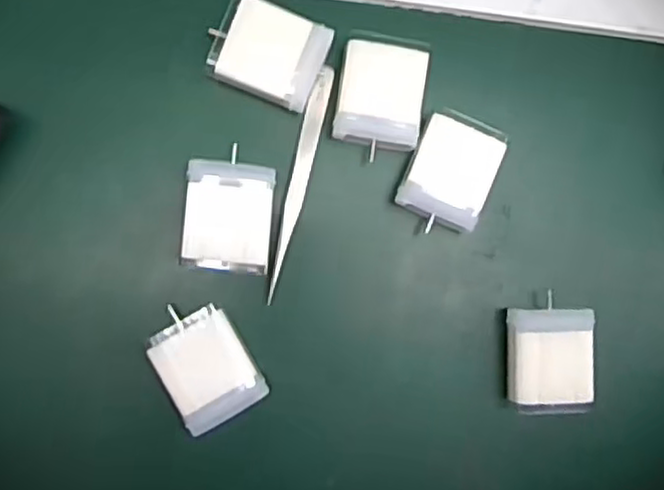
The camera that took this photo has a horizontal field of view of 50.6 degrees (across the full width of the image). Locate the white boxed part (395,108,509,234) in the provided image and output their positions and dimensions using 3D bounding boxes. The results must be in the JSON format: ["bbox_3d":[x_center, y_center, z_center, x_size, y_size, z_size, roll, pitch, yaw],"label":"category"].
[{"bbox_3d":[0.059,-0.037,0.352,0.040,0.019,0.053,23,86,-5],"label":"white boxed part"}]

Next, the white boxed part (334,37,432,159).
[{"bbox_3d":[0.024,-0.073,0.348,0.041,0.016,0.050,9,87,-6],"label":"white boxed part"}]

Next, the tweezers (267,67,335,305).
[{"bbox_3d":[-0.016,-0.031,0.347,0.011,0.005,0.117,14,87,-6],"label":"tweezers"}]

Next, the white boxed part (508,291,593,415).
[{"bbox_3d":[0.108,0.058,0.355,0.044,0.018,0.053,1,88,-6],"label":"white boxed part"}]

